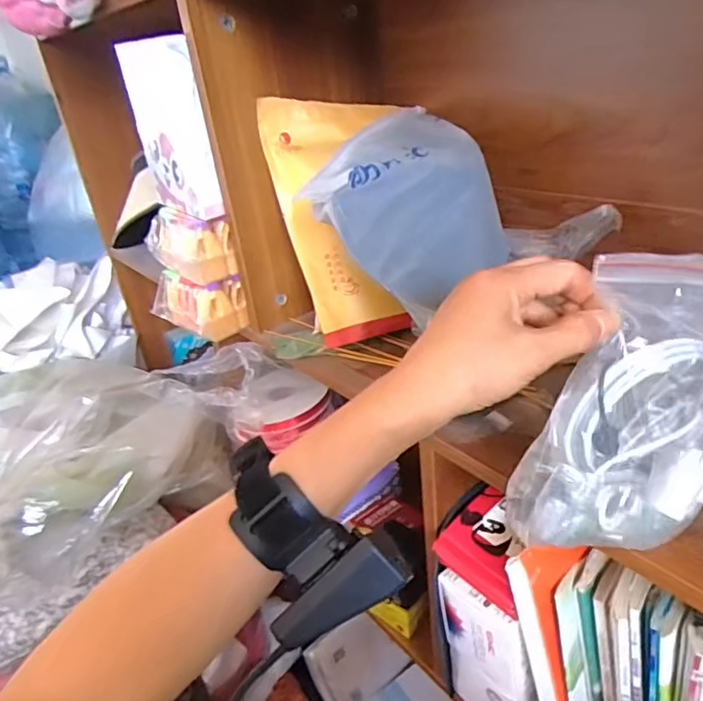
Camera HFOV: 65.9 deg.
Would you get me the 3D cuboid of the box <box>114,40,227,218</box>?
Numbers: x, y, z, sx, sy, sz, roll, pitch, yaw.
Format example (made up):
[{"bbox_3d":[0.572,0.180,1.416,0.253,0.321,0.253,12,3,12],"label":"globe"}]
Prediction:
[{"bbox_3d":[-0.203,-0.247,0.610,0.045,0.173,0.131,-22,32,-27],"label":"box"}]

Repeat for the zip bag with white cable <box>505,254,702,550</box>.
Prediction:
[{"bbox_3d":[0.176,0.036,0.319,0.120,0.179,0.035,6,13,-5],"label":"zip bag with white cable"}]

